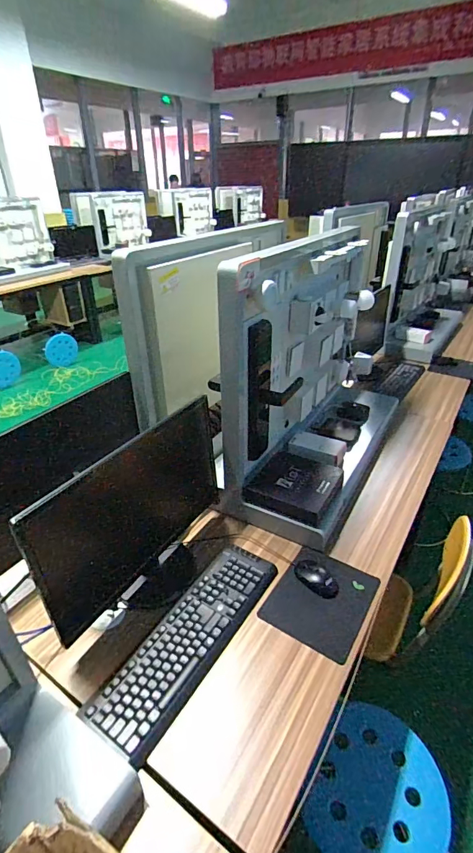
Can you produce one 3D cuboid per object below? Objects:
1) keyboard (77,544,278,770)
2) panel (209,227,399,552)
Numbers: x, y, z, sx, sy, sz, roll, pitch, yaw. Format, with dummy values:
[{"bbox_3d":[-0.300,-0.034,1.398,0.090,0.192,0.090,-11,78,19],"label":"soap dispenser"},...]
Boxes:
[{"bbox_3d":[-0.086,0.424,0.863,0.141,0.033,0.475,15,32,30],"label":"keyboard"},{"bbox_3d":[0.286,-0.187,1.255,0.282,0.666,0.845,14,31,27],"label":"panel"}]

